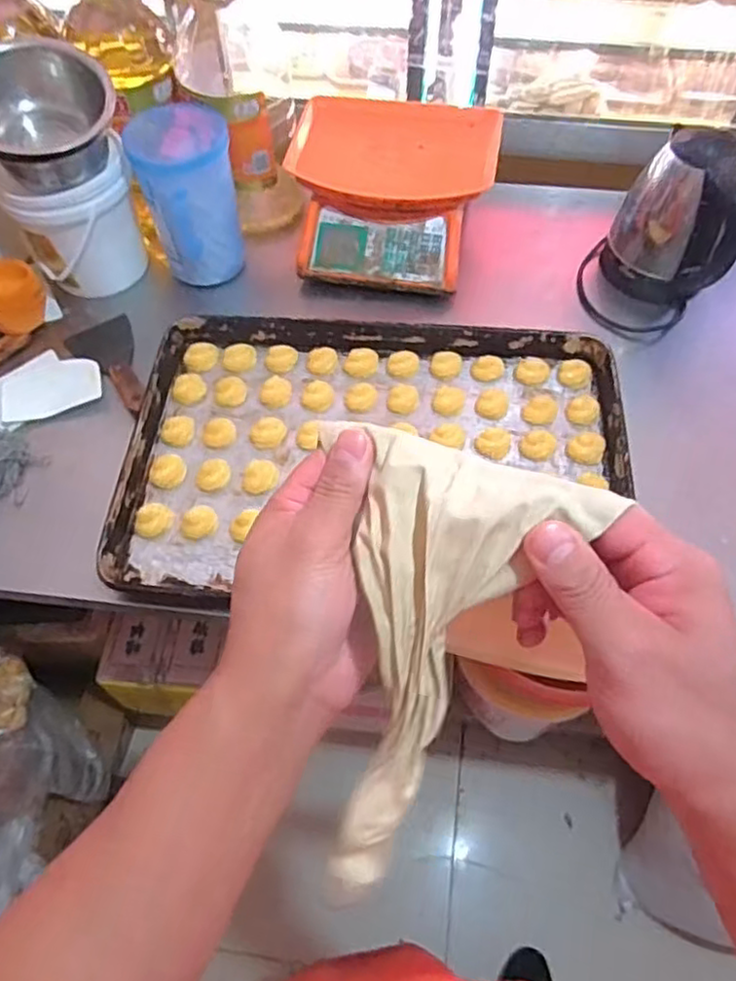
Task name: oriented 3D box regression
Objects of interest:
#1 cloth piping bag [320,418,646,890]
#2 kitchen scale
[{"bbox_3d":[0.024,0.076,0.278,0.100,0.032,0.187,15,91,10],"label":"cloth piping bag"},{"bbox_3d":[0.032,-0.432,0.974,0.285,0.112,0.274,9,60,6],"label":"kitchen scale"}]

